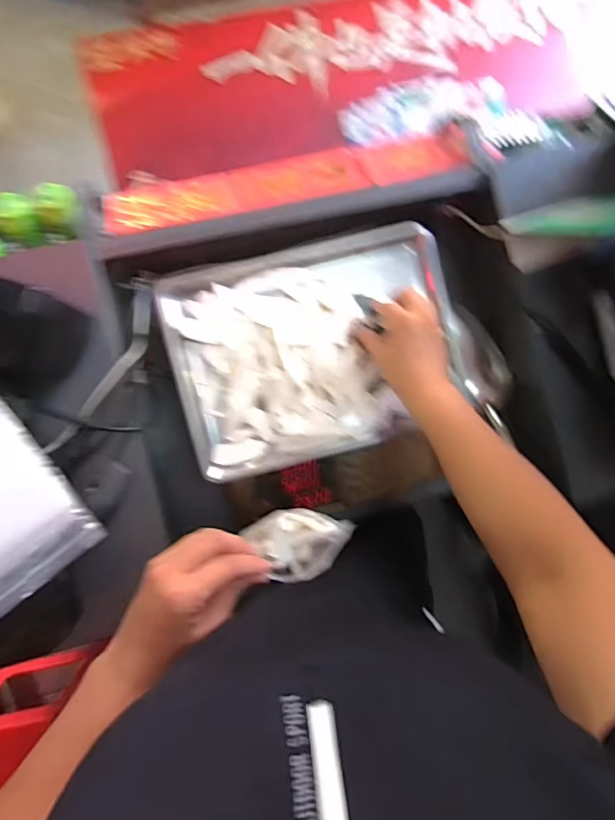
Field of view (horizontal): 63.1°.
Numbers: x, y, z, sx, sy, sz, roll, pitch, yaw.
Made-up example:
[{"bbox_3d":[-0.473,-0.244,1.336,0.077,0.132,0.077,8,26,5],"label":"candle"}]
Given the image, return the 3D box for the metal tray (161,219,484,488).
[{"bbox_3d":[0.018,-0.080,0.644,0.362,0.030,0.265,-14,91,-6],"label":"metal tray"}]

